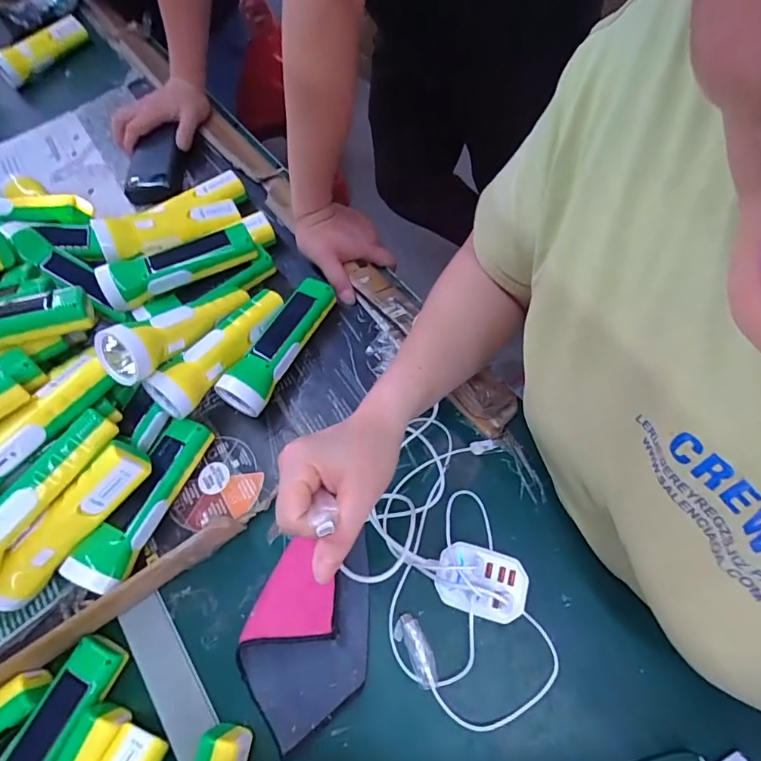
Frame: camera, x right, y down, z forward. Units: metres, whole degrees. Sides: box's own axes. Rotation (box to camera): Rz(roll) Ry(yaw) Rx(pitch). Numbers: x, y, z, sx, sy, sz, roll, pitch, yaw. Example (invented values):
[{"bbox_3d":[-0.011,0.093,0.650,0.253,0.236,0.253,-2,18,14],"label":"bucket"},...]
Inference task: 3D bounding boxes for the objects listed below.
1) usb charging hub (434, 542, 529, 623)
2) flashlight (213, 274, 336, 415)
[{"bbox_3d":[0.084,0.171,0.396,0.073,0.033,0.054,7,66,11],"label":"usb charging hub"},{"bbox_3d":[-0.108,-0.043,0.498,0.051,0.049,0.167,24,71,15],"label":"flashlight"}]

